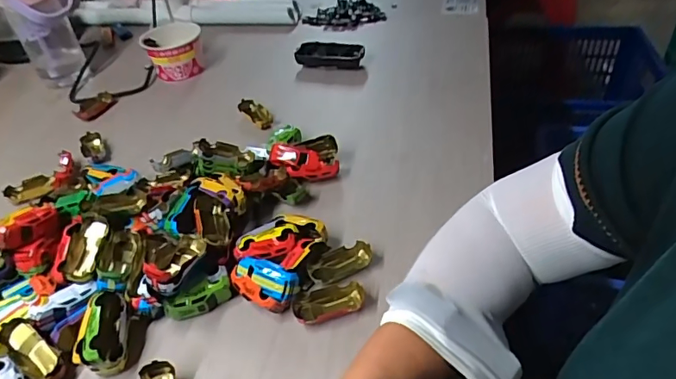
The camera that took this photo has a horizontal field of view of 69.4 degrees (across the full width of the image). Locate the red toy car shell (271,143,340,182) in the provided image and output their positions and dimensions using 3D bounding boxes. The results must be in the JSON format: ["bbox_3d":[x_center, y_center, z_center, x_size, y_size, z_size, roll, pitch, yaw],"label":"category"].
[{"bbox_3d":[-0.041,-0.031,0.563,0.081,0.029,0.027,18,44,7],"label":"red toy car shell"}]

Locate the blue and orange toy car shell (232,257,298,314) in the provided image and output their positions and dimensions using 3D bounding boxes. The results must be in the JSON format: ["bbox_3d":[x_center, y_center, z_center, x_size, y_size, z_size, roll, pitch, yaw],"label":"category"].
[{"bbox_3d":[-0.069,0.089,0.457,0.063,0.034,0.039,21,48,30],"label":"blue and orange toy car shell"}]

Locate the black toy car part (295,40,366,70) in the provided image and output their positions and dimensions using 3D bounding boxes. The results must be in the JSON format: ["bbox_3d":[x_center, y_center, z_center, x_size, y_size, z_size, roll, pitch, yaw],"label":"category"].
[{"bbox_3d":[-0.012,-0.199,0.717,0.096,0.032,0.032,4,41,13],"label":"black toy car part"}]

